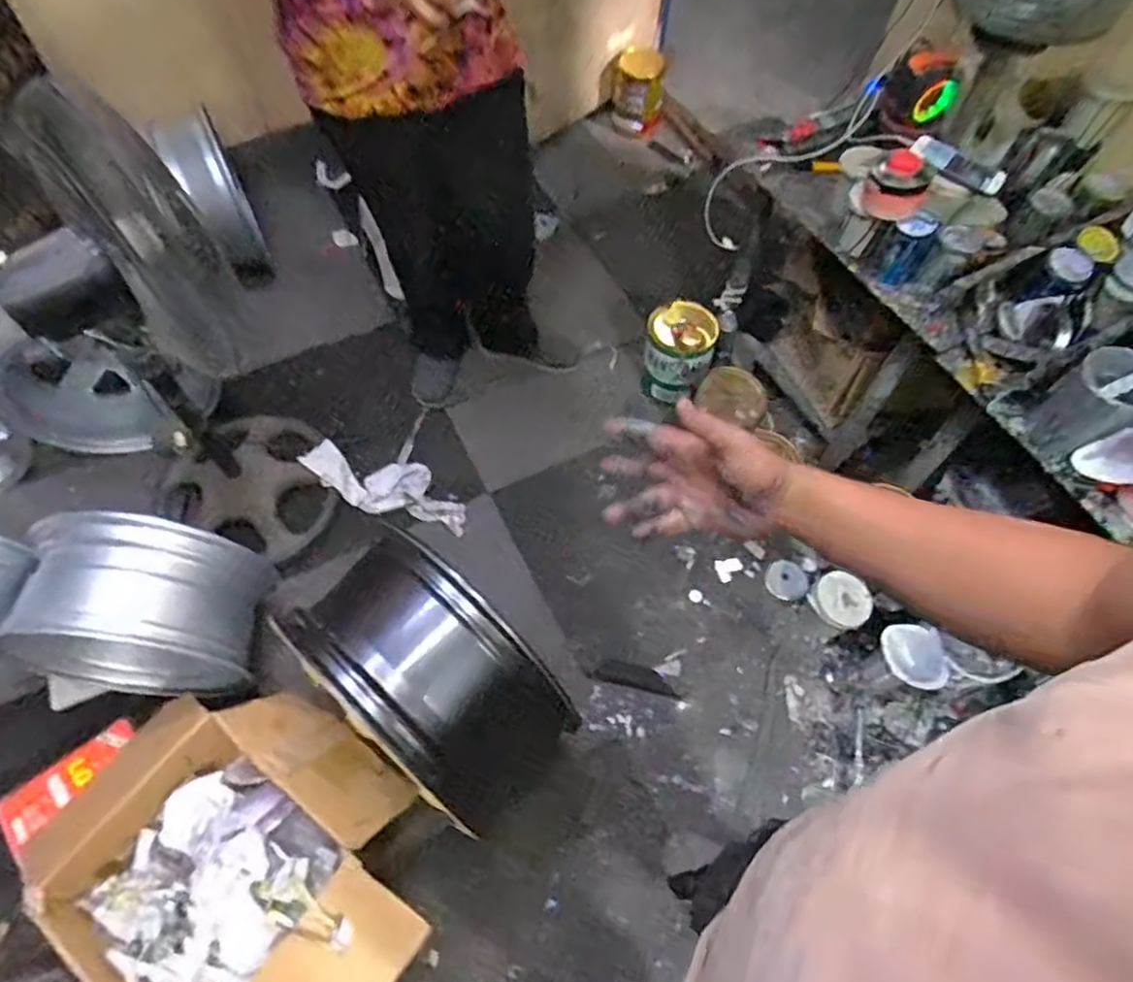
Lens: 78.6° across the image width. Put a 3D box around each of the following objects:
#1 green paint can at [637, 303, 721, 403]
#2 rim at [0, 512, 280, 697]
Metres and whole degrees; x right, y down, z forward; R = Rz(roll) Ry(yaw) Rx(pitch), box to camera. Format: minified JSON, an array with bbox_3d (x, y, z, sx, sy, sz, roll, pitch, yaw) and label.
[{"bbox_3d":[0.271,-0.342,1.695,0.159,0.179,0.170,1,60,-2],"label":"green paint can"},{"bbox_3d":[-0.749,0.219,1.258,0.403,0.359,0.207,3,60,-1],"label":"rim"}]

